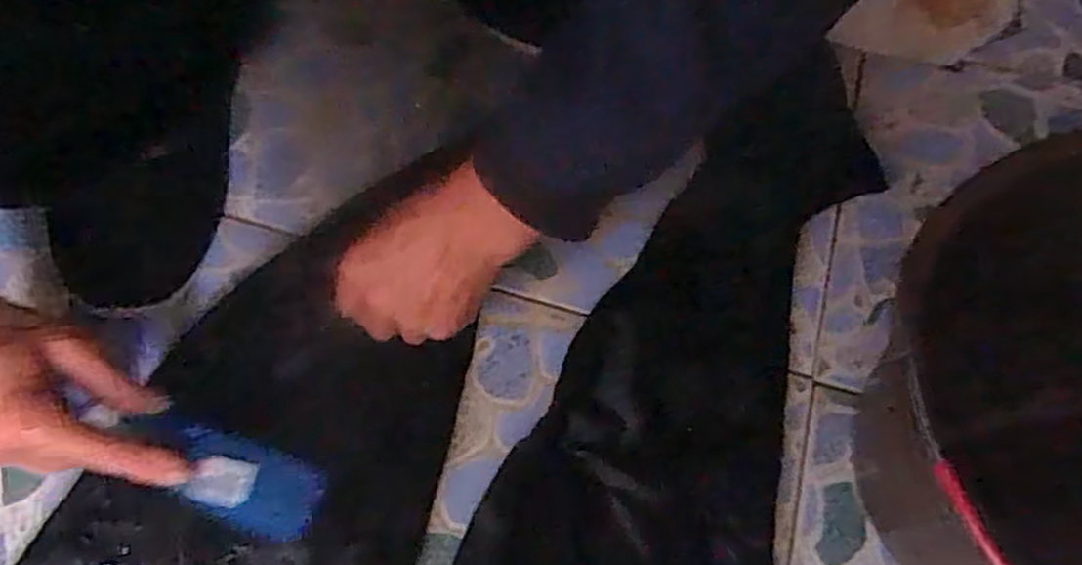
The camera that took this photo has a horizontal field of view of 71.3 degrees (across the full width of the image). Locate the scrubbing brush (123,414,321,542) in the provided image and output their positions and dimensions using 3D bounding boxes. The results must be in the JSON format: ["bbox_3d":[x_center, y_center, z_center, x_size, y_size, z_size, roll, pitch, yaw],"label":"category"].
[{"bbox_3d":[-0.180,0.106,0.426,0.111,0.023,0.045,32,68,-6],"label":"scrubbing brush"}]

